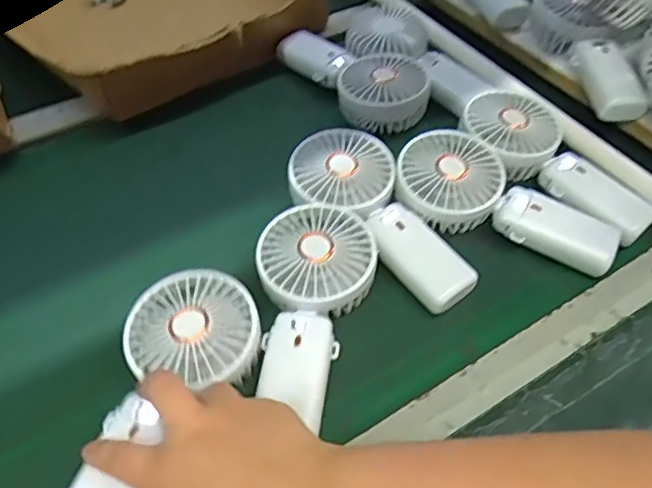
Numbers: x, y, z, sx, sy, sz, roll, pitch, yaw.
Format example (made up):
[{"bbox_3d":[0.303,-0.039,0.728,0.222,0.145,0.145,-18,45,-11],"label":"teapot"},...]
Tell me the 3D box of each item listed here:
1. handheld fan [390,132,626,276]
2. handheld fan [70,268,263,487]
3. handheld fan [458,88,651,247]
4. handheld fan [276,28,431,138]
[{"bbox_3d":[0.143,-0.028,0.483,0.183,0.049,0.082,28,50,11],"label":"handheld fan"},{"bbox_3d":[-0.108,0.100,0.373,0.087,0.033,0.183,17,61,21],"label":"handheld fan"},{"bbox_3d":[0.199,-0.067,0.519,0.084,0.042,0.180,-34,68,-29],"label":"handheld fan"},{"bbox_3d":[0.026,-0.173,0.603,0.086,0.044,0.179,-31,49,-27],"label":"handheld fan"}]

